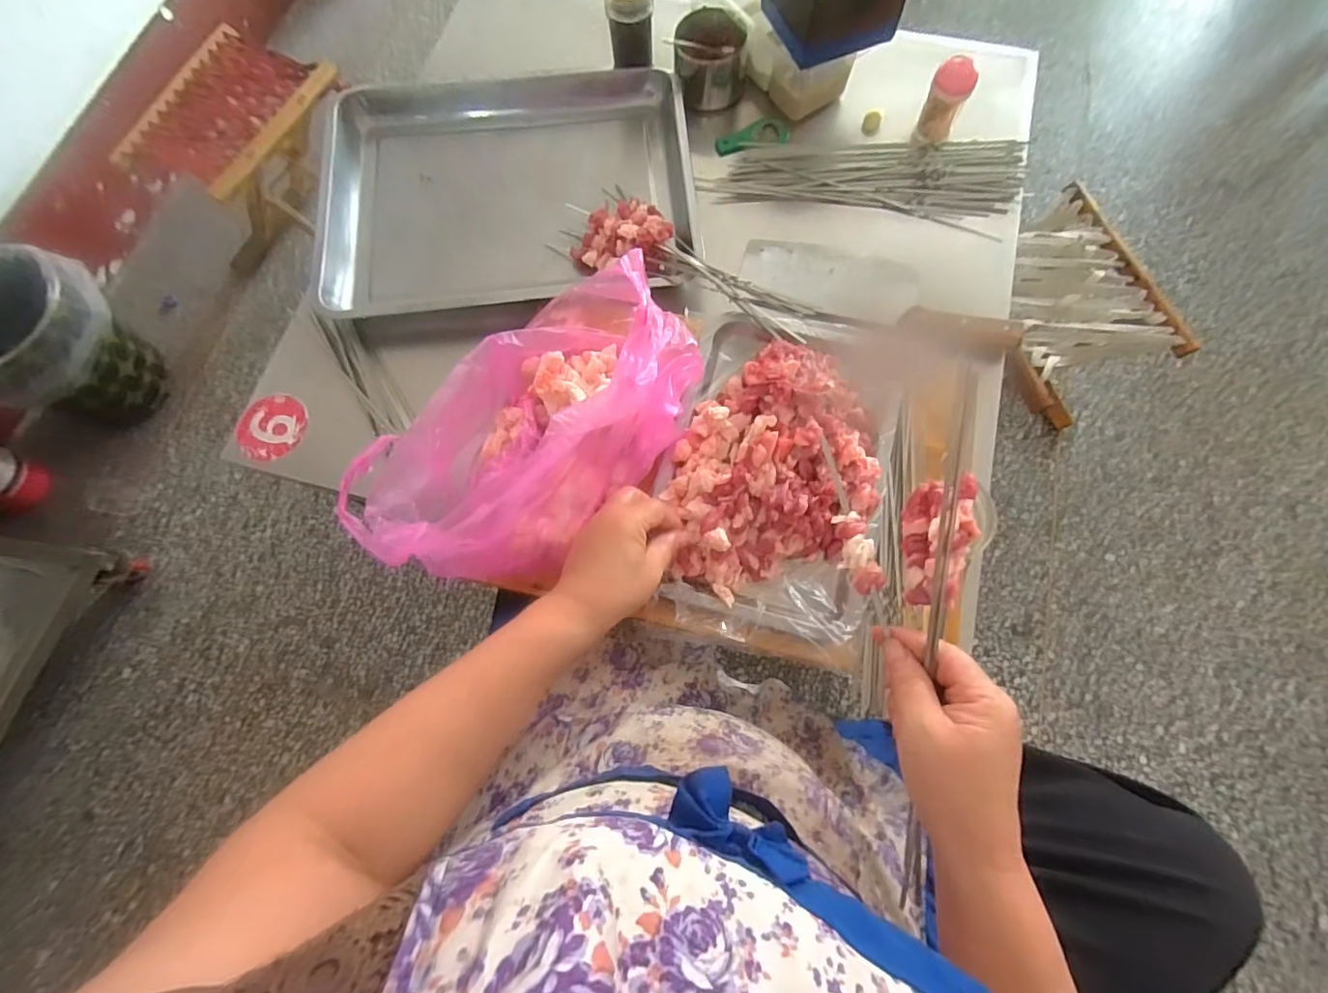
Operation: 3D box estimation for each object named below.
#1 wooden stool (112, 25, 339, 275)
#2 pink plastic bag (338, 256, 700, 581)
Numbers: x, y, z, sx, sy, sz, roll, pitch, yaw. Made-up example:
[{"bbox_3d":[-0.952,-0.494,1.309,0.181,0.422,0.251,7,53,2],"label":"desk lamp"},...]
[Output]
[{"bbox_3d":[-0.757,-0.627,1.095,0.254,0.294,0.317,22,75,8],"label":"wooden stool"},{"bbox_3d":[-0.119,-0.062,0.491,0.190,0.128,0.313,37,78,12],"label":"pink plastic bag"}]

